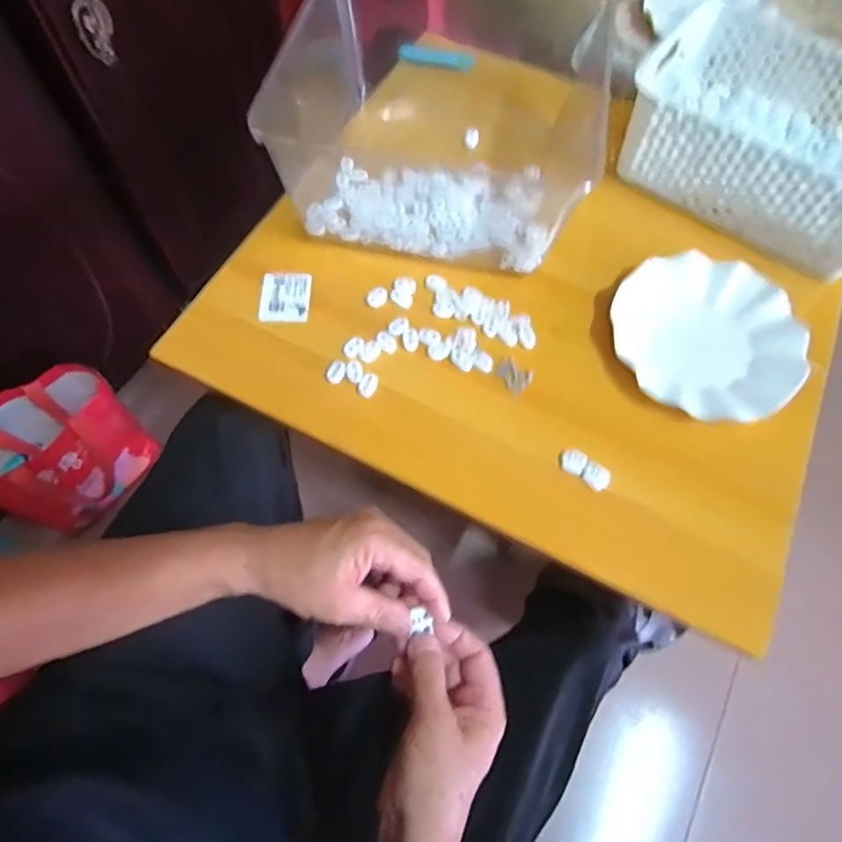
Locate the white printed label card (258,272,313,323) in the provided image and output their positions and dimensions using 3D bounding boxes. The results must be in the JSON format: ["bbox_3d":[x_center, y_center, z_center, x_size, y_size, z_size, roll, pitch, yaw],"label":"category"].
[{"bbox_3d":[-0.139,-0.128,0.563,0.049,0.008,0.056,3,70,-3],"label":"white printed label card"}]

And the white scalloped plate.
[{"bbox_3d":[0.279,-0.086,0.540,0.176,0.023,0.180,1,66,-2],"label":"white scalloped plate"}]

